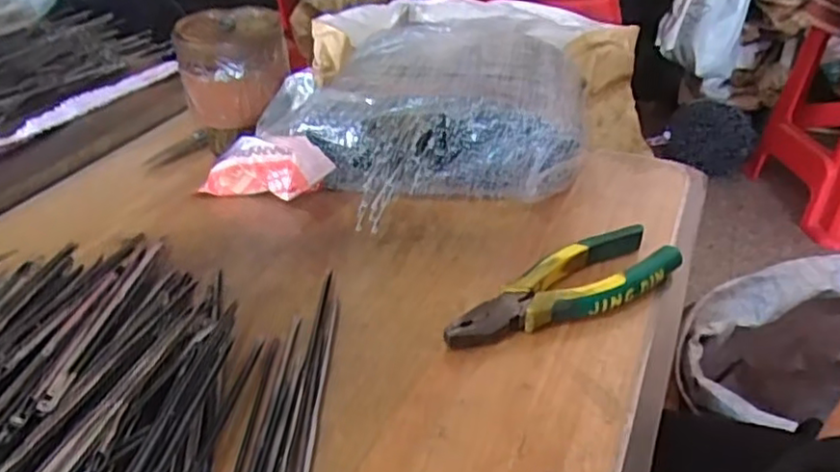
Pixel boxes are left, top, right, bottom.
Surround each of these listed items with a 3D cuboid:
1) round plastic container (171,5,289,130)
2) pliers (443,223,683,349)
[{"bbox_3d":[-0.152,-0.140,0.541,0.083,0.070,0.090,-10,36,-12],"label":"round plastic container"},{"bbox_3d":[0.085,0.034,0.389,0.153,0.021,0.048,-20,39,-25],"label":"pliers"}]

